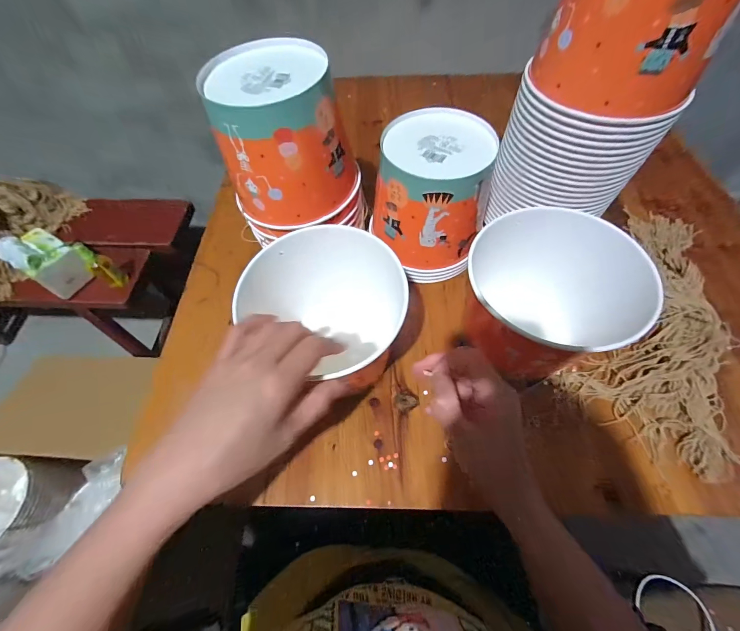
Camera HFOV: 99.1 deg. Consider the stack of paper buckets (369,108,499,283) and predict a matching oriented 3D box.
[{"bbox_3d":[0.078,-0.149,0.423,0.132,0.163,0.155,10,61,7],"label":"stack of paper buckets"}]

